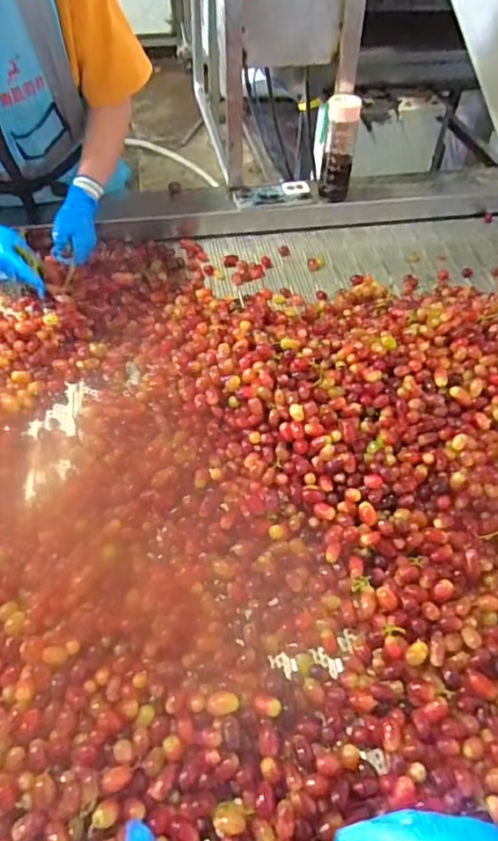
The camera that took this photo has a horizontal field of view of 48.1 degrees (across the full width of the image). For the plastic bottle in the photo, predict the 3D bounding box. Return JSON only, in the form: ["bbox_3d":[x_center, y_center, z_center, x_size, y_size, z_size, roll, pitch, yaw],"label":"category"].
[{"bbox_3d":[0.180,-0.546,1.134,0.067,0.196,0.059,4,51,2],"label":"plastic bottle"}]

